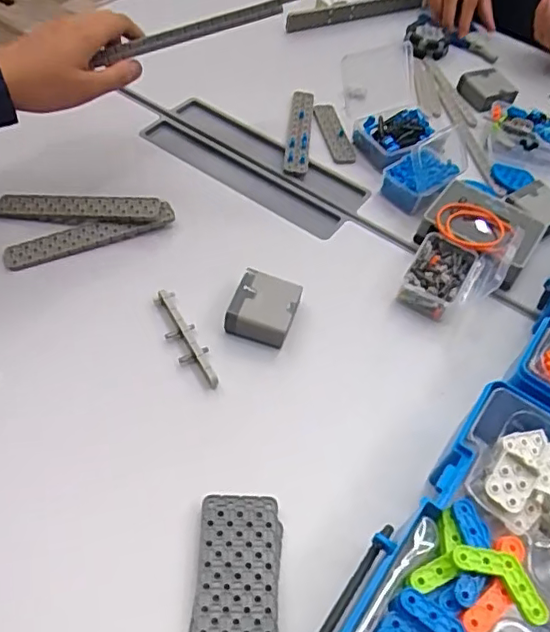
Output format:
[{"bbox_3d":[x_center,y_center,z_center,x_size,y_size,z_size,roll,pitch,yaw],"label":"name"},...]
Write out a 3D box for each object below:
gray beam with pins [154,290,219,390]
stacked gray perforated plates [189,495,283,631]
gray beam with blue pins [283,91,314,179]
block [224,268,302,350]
[{"bbox_3d":[-0.073,0.018,0.466,0.023,0.013,0.098,-22,59,-21],"label":"gray beam with pins"},{"bbox_3d":[-0.024,0.170,0.360,0.051,0.014,0.112,6,53,-3],"label":"stacked gray perforated plates"},{"bbox_3d":[0.027,-0.207,0.648,0.026,0.012,0.142,7,53,-2],"label":"gray beam with blue pins"},{"bbox_3d":[-0.009,-0.008,0.491,0.054,0.034,0.054,16,53,5],"label":"block"}]

